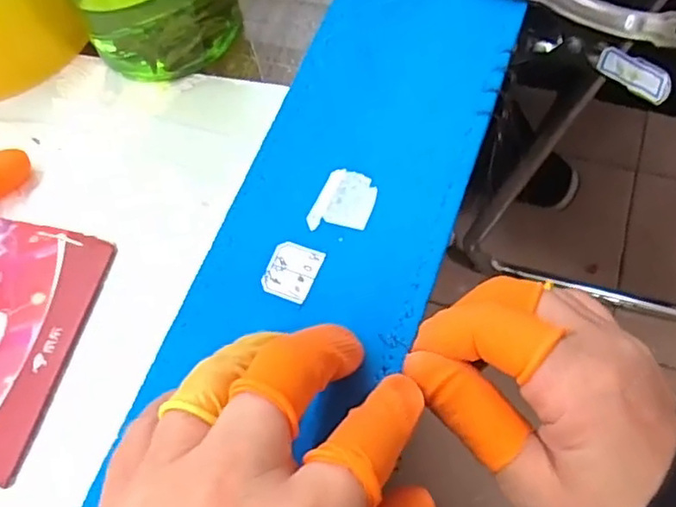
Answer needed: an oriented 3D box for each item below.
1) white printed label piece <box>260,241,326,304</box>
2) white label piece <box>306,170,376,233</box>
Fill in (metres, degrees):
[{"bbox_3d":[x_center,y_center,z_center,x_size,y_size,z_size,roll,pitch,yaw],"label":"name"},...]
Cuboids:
[{"bbox_3d":[-0.016,0.006,0.220,0.017,0.004,0.020,18,69,13],"label":"white printed label piece"},{"bbox_3d":[0.003,-0.019,0.230,0.021,0.004,0.026,17,68,12],"label":"white label piece"}]

